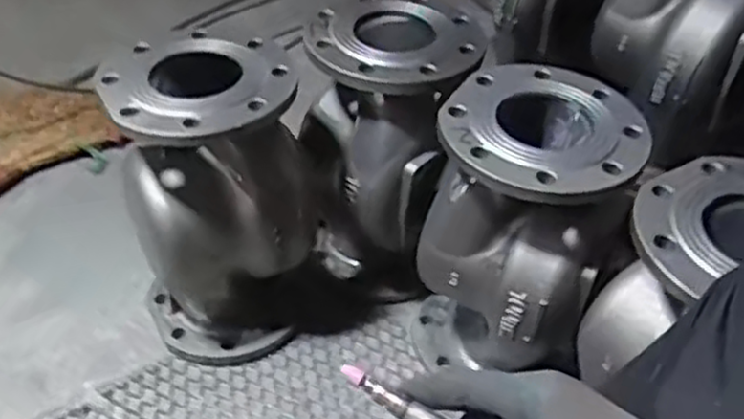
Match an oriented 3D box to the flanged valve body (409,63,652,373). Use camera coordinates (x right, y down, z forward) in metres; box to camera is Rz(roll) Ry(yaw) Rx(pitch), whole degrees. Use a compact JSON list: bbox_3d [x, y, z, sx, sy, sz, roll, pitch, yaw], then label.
[{"bbox_3d":[0.176,0.050,0.939,0.212,0.386,0.199,26,47,23],"label":"flanged valve body"}]

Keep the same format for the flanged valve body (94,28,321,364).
[{"bbox_3d":[-0.192,-0.002,0.958,0.214,0.377,0.191,-9,44,-13],"label":"flanged valve body"}]

